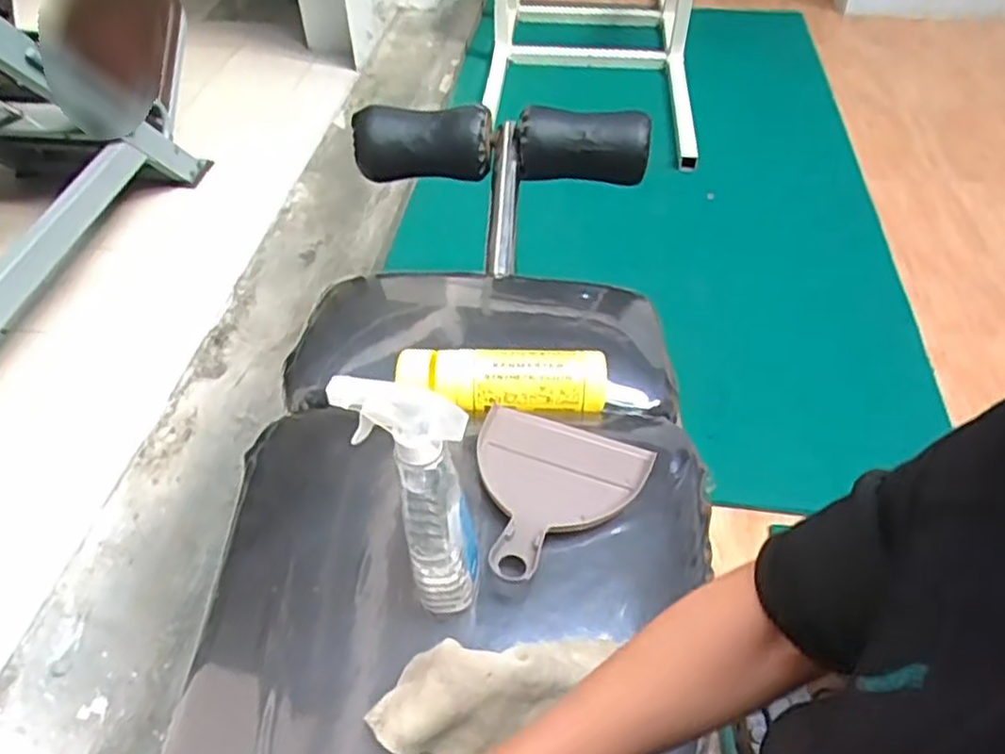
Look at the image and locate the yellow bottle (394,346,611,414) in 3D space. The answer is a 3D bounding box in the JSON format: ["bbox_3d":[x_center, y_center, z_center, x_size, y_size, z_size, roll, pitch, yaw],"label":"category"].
[{"bbox_3d":[0.001,0.000,0.798,0.222,0.045,0.059,1,46,1],"label":"yellow bottle"}]

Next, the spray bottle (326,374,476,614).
[{"bbox_3d":[-0.066,0.092,0.540,0.082,0.211,0.061,-5,46,-5],"label":"spray bottle"}]

